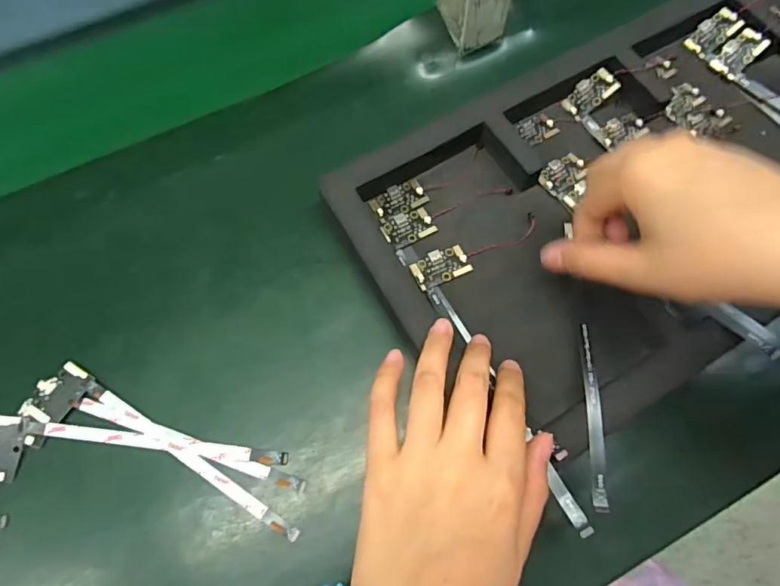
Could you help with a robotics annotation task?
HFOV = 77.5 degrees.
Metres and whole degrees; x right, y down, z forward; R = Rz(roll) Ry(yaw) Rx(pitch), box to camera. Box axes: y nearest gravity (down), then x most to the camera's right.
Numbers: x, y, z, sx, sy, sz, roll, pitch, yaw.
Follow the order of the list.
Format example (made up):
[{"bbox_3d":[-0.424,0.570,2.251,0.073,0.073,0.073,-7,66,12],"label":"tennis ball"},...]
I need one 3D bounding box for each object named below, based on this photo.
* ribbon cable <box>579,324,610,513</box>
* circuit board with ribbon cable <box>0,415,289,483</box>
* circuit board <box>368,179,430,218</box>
[{"bbox_3d":[0.110,0.064,0.262,0.008,0.008,0.098,4,68,2],"label":"ribbon cable"},{"bbox_3d":[-0.151,0.097,0.283,0.177,0.012,0.035,3,68,3],"label":"circuit board with ribbon cable"},{"bbox_3d":[0.006,-0.064,0.329,0.037,0.004,0.021,-22,69,-7],"label":"circuit board"}]

